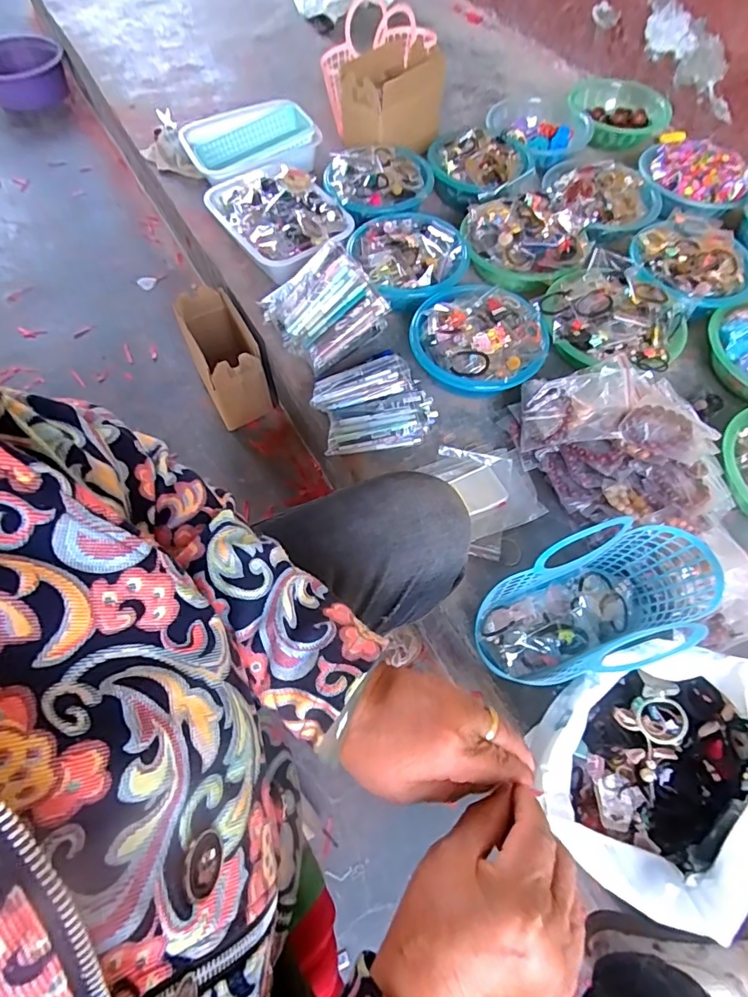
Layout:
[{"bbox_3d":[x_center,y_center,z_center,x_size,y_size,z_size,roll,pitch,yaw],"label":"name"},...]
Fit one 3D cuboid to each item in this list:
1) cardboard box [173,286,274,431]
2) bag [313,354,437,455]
[{"bbox_3d":[-0.310,-0.296,1.010,0.117,0.188,0.253,-22,66,-12],"label":"cardboard box"},{"bbox_3d":[0.002,-0.154,0.794,0.194,0.046,0.149,-8,64,-5],"label":"bag"}]

